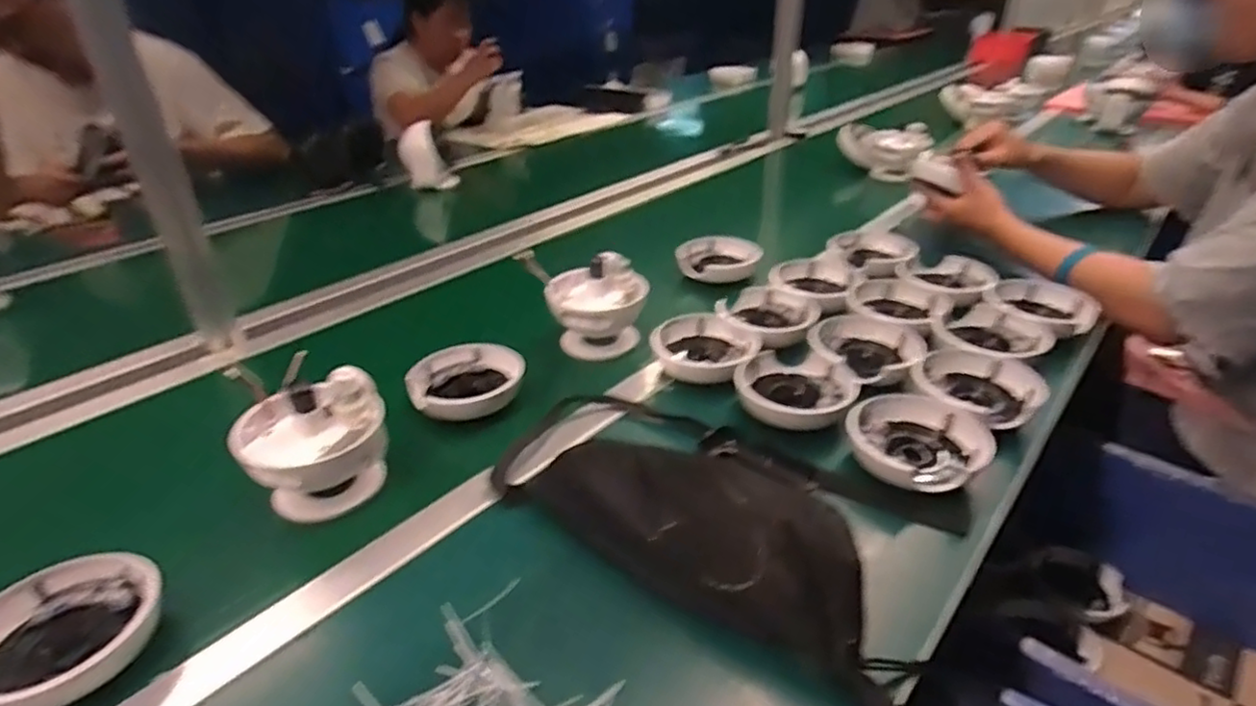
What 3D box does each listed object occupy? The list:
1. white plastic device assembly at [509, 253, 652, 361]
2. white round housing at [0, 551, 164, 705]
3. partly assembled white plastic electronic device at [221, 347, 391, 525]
[{"bbox_3d":[-0.048,-0.061,0.838,0.119,0.115,0.120,-21,37,-30],"label":"white plastic device assembly"},{"bbox_3d":[-0.390,0.192,0.460,0.116,0.039,0.116,0,32,0],"label":"white round housing"},{"bbox_3d":[-0.284,0.076,0.605,0.118,0.123,0.117,-17,36,-25],"label":"partly assembled white plastic electronic device"}]

